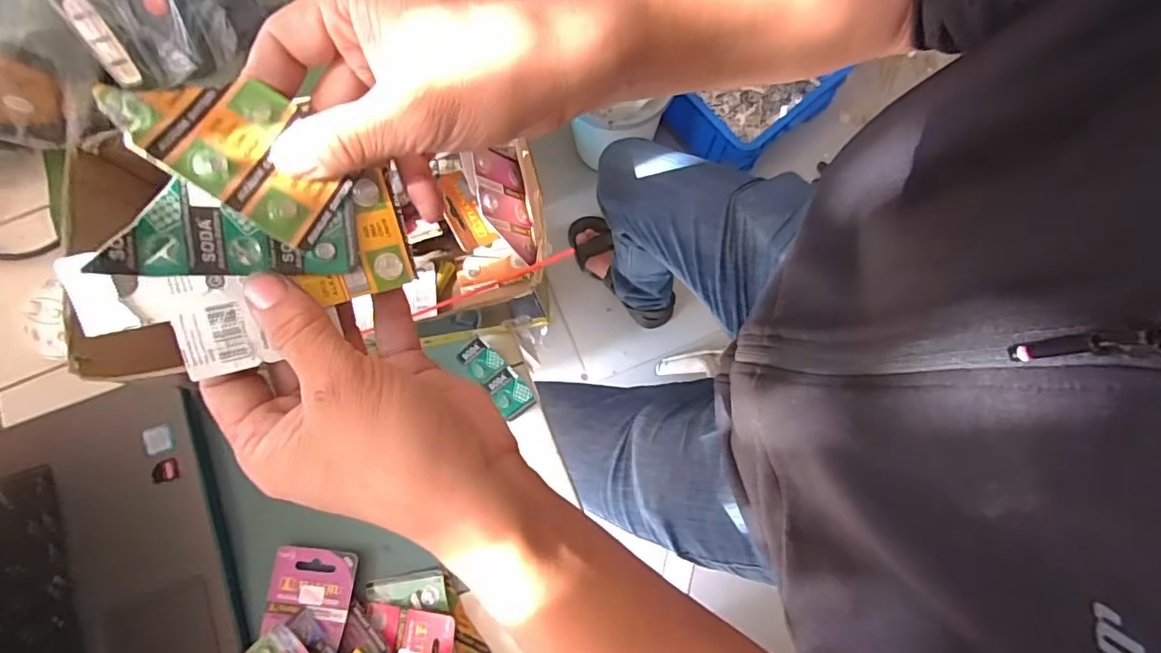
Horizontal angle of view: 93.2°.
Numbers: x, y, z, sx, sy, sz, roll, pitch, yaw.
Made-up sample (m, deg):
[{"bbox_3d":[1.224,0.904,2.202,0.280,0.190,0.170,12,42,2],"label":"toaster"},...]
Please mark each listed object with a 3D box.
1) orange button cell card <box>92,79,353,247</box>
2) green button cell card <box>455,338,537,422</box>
[{"bbox_3d":[-0.124,-0.066,0.203,0.073,0.005,0.047,36,59,-29],"label":"orange button cell card"},{"bbox_3d":[-0.054,0.033,0.351,0.026,0.005,0.055,-41,91,21],"label":"green button cell card"}]

